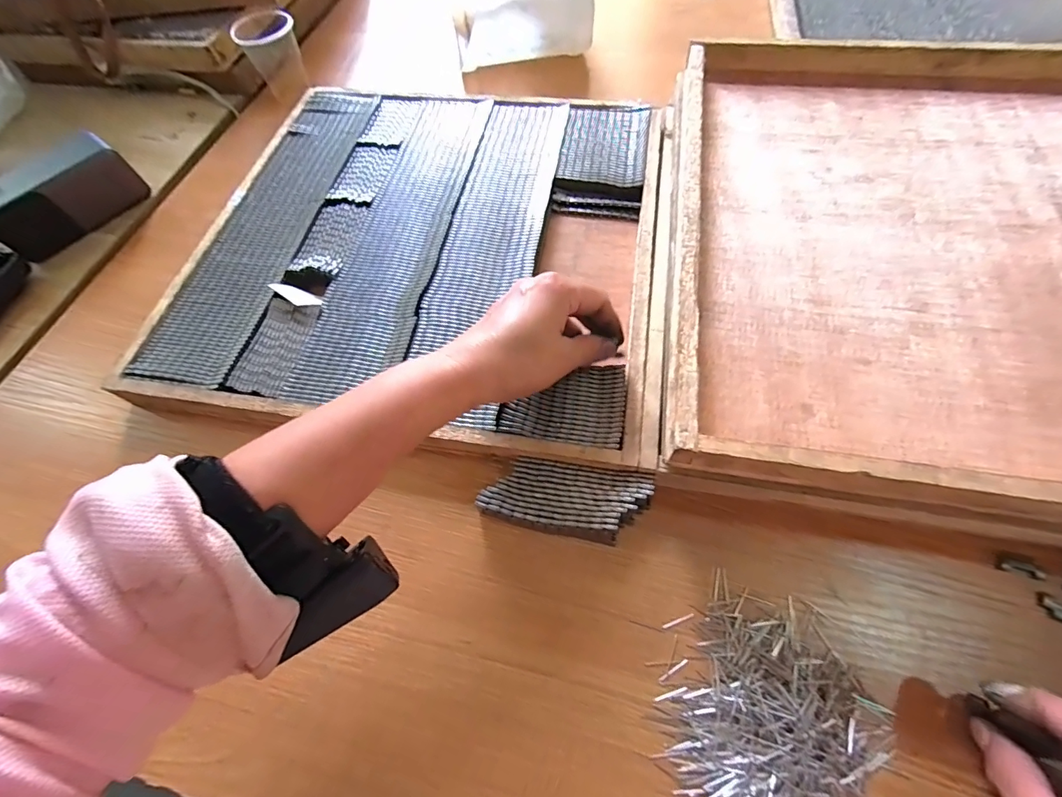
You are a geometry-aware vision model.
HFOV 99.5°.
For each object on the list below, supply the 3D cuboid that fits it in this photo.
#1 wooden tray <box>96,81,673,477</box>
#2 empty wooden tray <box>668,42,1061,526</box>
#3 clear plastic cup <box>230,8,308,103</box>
[{"bbox_3d":[-0.090,-0.149,0.407,0.405,0.026,0.396,6,62,7],"label":"wooden tray"},{"bbox_3d":[0.303,-0.116,0.299,0.396,0.028,0.405,9,62,9],"label":"empty wooden tray"},{"bbox_3d":[-0.303,-0.405,0.535,0.062,0.076,0.062,-2,64,3],"label":"clear plastic cup"}]

